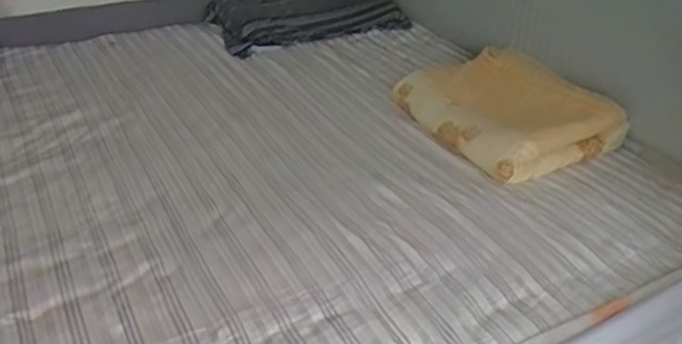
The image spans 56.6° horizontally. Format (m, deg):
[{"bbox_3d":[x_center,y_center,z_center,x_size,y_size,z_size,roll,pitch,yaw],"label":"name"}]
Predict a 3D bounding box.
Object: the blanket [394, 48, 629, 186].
[{"bbox_3d":[0.407,-0.165,1.627,0.394,0.106,0.492,-13,35,-19],"label":"blanket"}]

